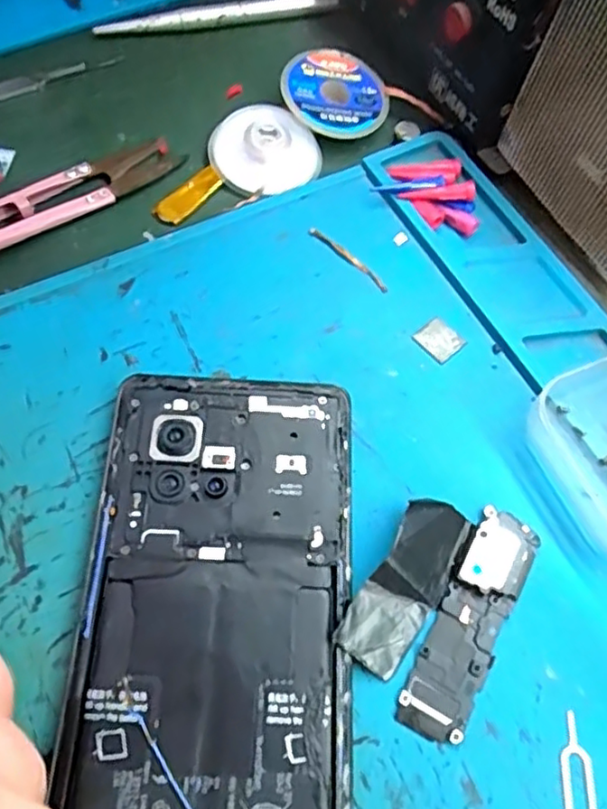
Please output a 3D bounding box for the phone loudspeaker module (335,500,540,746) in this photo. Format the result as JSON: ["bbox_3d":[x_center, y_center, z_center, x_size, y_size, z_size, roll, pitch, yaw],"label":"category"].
[{"bbox_3d":[0.039,0.055,0.180,0.040,0.013,0.064,30,66,11],"label":"phone loudspeaker module"}]

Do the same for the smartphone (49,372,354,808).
[{"bbox_3d":[-0.023,0.064,0.171,0.073,0.004,0.158,0,64,-2],"label":"smartphone"}]

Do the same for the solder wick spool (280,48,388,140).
[{"bbox_3d":[0.013,-0.130,0.264,0.044,0.004,0.042,-11,77,-18],"label":"solder wick spool"}]

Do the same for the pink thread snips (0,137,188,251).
[{"bbox_3d":[-0.094,-0.079,0.239,0.100,0.012,0.021,-31,70,-17],"label":"pink thread snips"}]

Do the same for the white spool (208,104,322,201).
[{"bbox_3d":[-0.016,-0.102,0.255,0.041,0.007,0.039,0,86,-2],"label":"white spool"}]

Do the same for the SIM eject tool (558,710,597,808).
[{"bbox_3d":[0.072,0.100,0.167,0.009,0.004,0.033,4,64,0],"label":"SIM eject tool"}]

